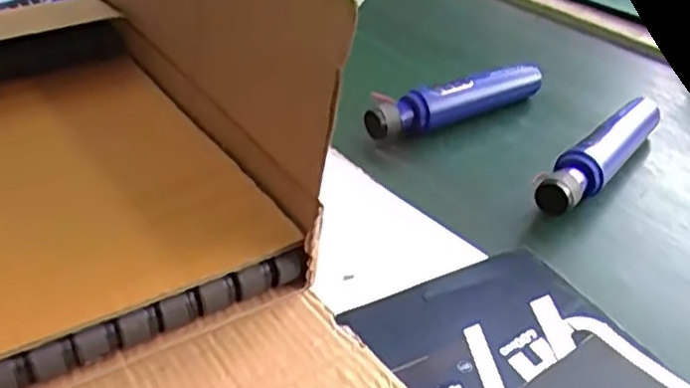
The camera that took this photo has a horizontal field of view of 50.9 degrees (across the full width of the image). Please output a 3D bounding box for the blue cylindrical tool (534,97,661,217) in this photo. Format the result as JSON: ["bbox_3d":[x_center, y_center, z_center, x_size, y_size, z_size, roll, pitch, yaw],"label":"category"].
[{"bbox_3d":[0.220,-0.032,0.607,0.033,0.040,0.200,27,43,32],"label":"blue cylindrical tool"}]

